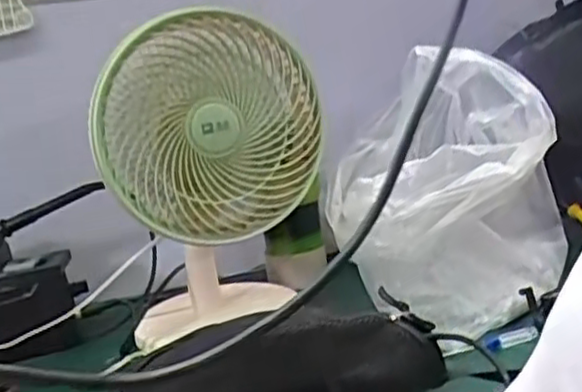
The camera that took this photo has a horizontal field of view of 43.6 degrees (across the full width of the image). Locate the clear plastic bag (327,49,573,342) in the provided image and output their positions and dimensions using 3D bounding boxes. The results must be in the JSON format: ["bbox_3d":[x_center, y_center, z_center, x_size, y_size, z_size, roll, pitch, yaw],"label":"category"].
[{"bbox_3d":[0.166,-0.016,0.795,0.224,0.250,0.220,-2,13,25],"label":"clear plastic bag"}]

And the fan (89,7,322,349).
[{"bbox_3d":[-0.095,-0.016,0.782,0.217,0.320,0.170,-13,12,-22],"label":"fan"}]

